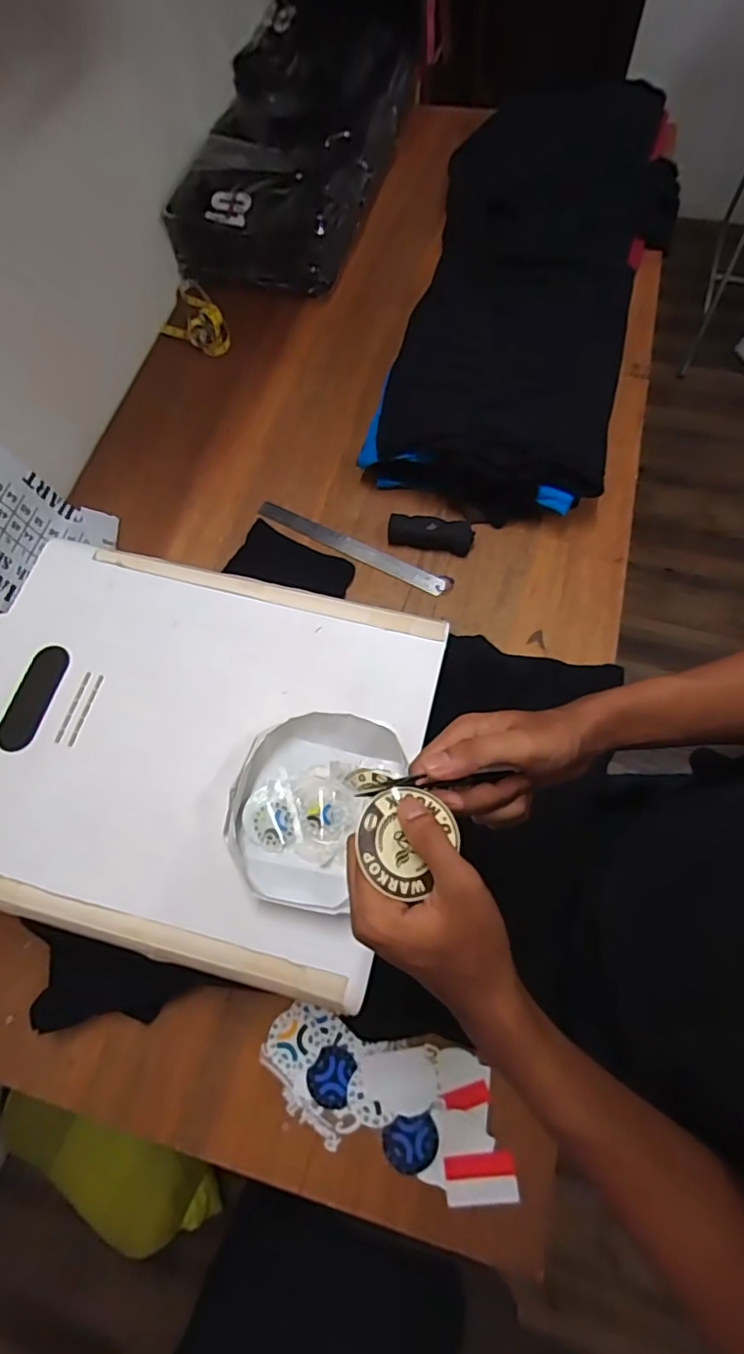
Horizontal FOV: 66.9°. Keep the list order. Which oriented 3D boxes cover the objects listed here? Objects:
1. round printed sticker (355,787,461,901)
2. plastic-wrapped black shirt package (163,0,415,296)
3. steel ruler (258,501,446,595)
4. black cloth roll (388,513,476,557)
[{"bbox_3d":[0.021,0.098,0.348,0.057,0.006,0.064,42,65,3],"label":"round printed sticker"},{"bbox_3d":[-0.141,-1.032,1.124,0.324,0.192,0.583,13,68,9],"label":"plastic-wrapped black shirt package"},{"bbox_3d":[-0.034,-0.202,0.867,0.316,0.009,0.031,27,69,12],"label":"steel ruler"},{"bbox_3d":[0.088,-0.219,0.852,0.127,0.037,0.040,12,68,8],"label":"black cloth roll"}]

